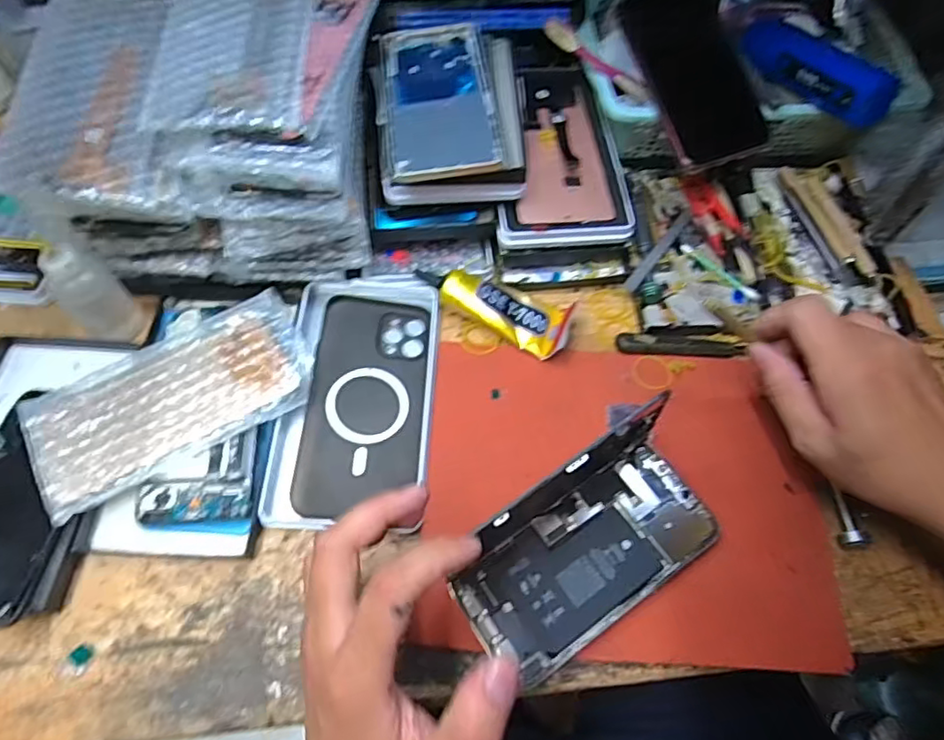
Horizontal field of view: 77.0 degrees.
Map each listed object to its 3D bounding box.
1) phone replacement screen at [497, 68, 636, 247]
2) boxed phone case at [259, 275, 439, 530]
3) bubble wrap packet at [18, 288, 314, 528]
[{"bbox_3d":[0.065,-0.173,0.472,0.098,0.012,0.164,-4,67,-4],"label":"phone replacement screen"},{"bbox_3d":[-0.079,0.016,0.414,0.100,0.018,0.183,3,62,0],"label":"boxed phone case"},{"bbox_3d":[-0.194,0.017,0.395,0.176,0.018,0.089,-29,67,-16],"label":"bubble wrap packet"}]

